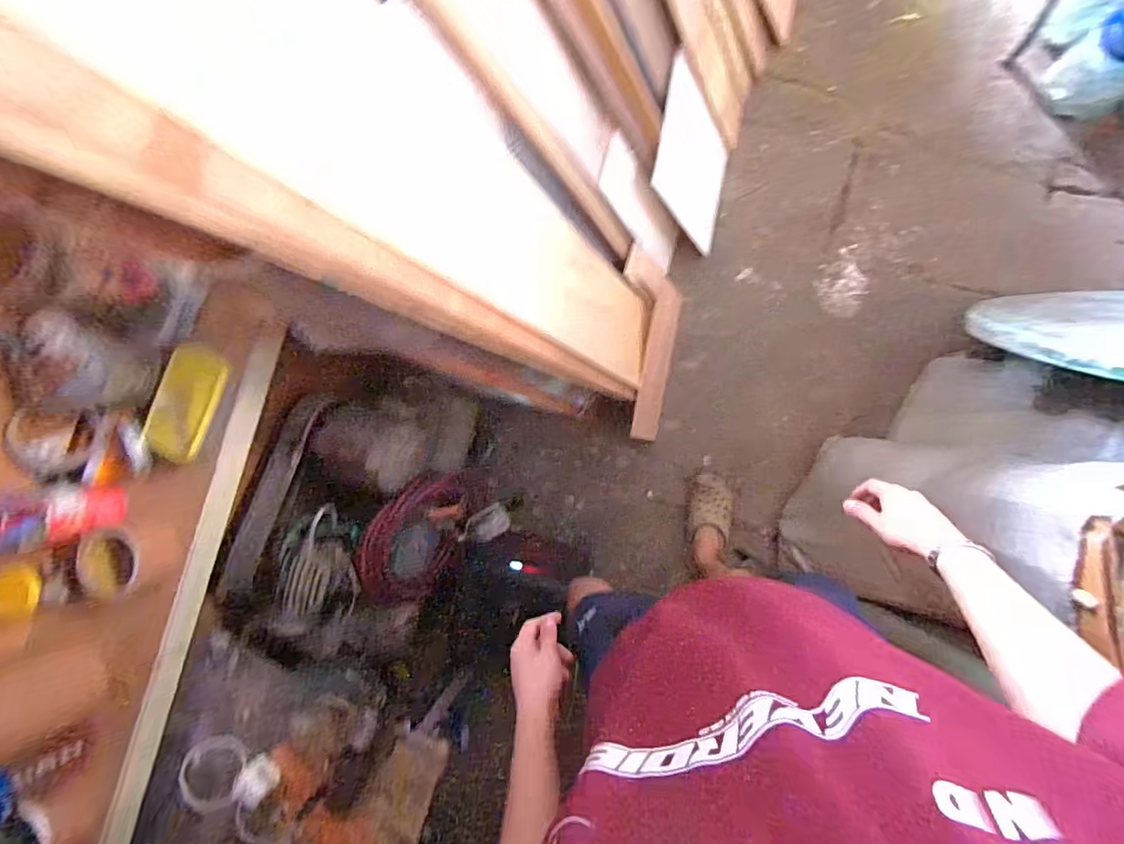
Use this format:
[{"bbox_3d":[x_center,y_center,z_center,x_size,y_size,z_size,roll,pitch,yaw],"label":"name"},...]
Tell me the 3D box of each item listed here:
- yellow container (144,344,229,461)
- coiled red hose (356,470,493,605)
[{"bbox_3d":[-0.485,-0.025,0.683,0.062,0.038,0.146,21,92,9],"label":"yellow container"},{"bbox_3d":[-0.318,0.253,1.251,0.070,0.380,0.263,10,116,43],"label":"coiled red hose"}]

